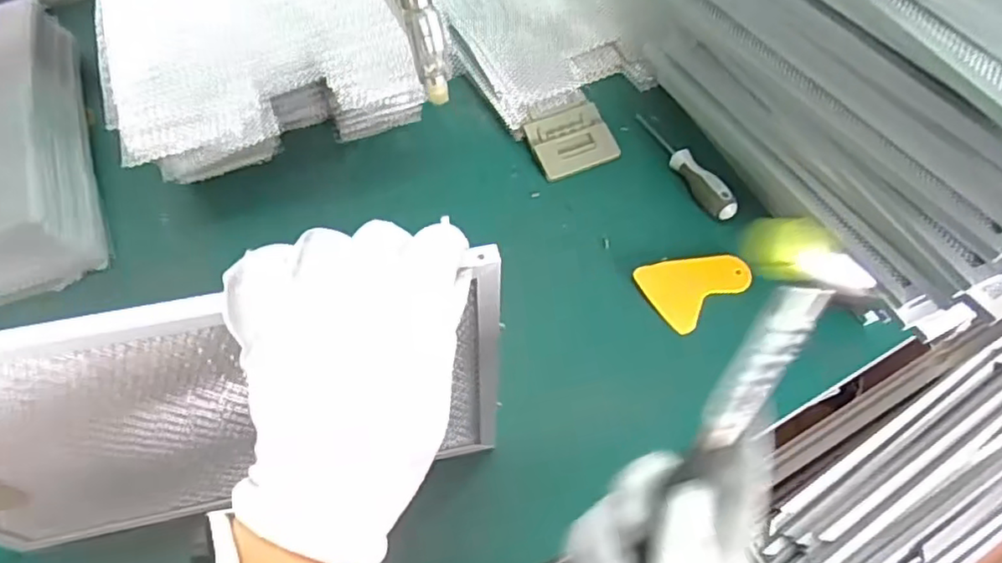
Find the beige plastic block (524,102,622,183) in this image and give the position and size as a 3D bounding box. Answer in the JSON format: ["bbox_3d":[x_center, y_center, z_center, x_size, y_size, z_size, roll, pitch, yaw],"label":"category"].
[{"bbox_3d":[0.074,-0.146,0.666,0.087,0.018,0.073,-21,60,-14],"label":"beige plastic block"}]

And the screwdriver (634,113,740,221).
[{"bbox_3d":[0.185,-0.124,0.649,0.019,0.028,0.156,-22,60,-14],"label":"screwdriver"}]

